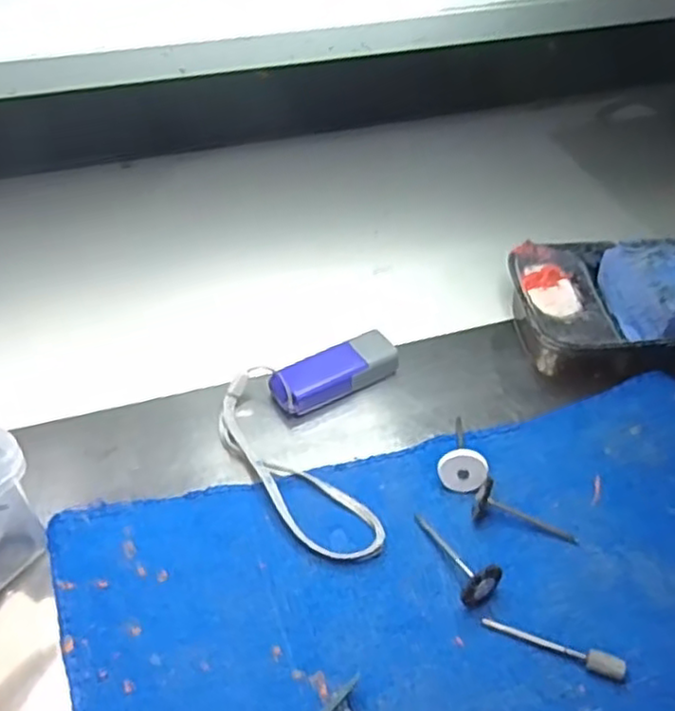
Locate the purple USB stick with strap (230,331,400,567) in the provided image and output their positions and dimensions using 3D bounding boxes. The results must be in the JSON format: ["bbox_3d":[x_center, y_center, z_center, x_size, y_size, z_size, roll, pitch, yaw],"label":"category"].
[{"bbox_3d":[-0.012,0.032,0.301,0.073,0.014,0.115,4,46,3],"label":"purple USB stick with strap"}]

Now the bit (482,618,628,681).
[{"bbox_3d":[0.076,0.102,0.242,0.049,0.005,0.008,15,48,13],"label":"bit"}]

